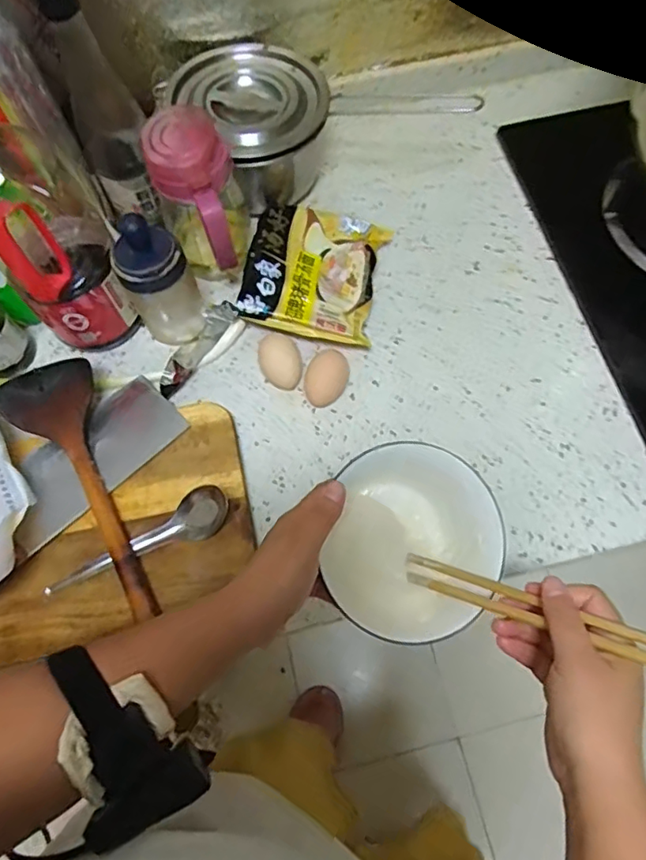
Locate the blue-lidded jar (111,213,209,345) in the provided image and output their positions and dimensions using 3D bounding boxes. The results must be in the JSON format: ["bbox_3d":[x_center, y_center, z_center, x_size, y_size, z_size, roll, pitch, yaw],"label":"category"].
[{"bbox_3d":[-0.156,-0.141,0.530,0.063,0.139,0.054,-32,71,-11],"label":"blue-lidded jar"}]

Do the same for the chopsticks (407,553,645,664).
[{"bbox_3d":[0.138,0.118,0.361,0.188,0.010,0.023,12,66,37],"label":"chopsticks"}]

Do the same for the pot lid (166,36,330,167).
[{"bbox_3d":[-0.065,-0.355,0.589,0.159,0.038,0.164,-1,68,1],"label":"pot lid"}]

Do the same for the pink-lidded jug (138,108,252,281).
[{"bbox_3d":[-0.113,-0.208,0.551,0.074,0.179,0.087,-11,68,-3],"label":"pink-lidded jug"}]

